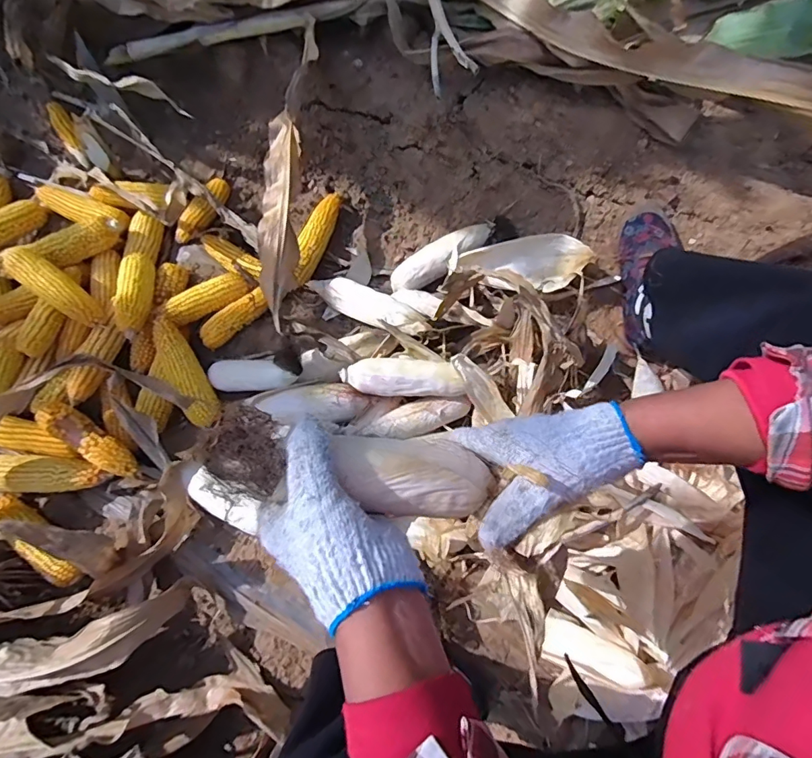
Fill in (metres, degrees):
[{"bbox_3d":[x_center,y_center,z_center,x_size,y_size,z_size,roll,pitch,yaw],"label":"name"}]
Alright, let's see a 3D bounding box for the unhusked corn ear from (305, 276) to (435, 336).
[{"bbox_3d":[-0.066,-0.125,0.783,0.224,0.052,0.058,27,77,9],"label":"unhusked corn ear"}]

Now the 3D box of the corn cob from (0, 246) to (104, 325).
[{"bbox_3d":[-0.559,-0.144,0.757,0.177,0.063,0.056,31,78,9],"label":"corn cob"}]

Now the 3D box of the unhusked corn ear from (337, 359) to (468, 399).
[{"bbox_3d":[-0.006,-0.003,0.709,0.184,0.043,0.057,-1,75,1],"label":"unhusked corn ear"}]

